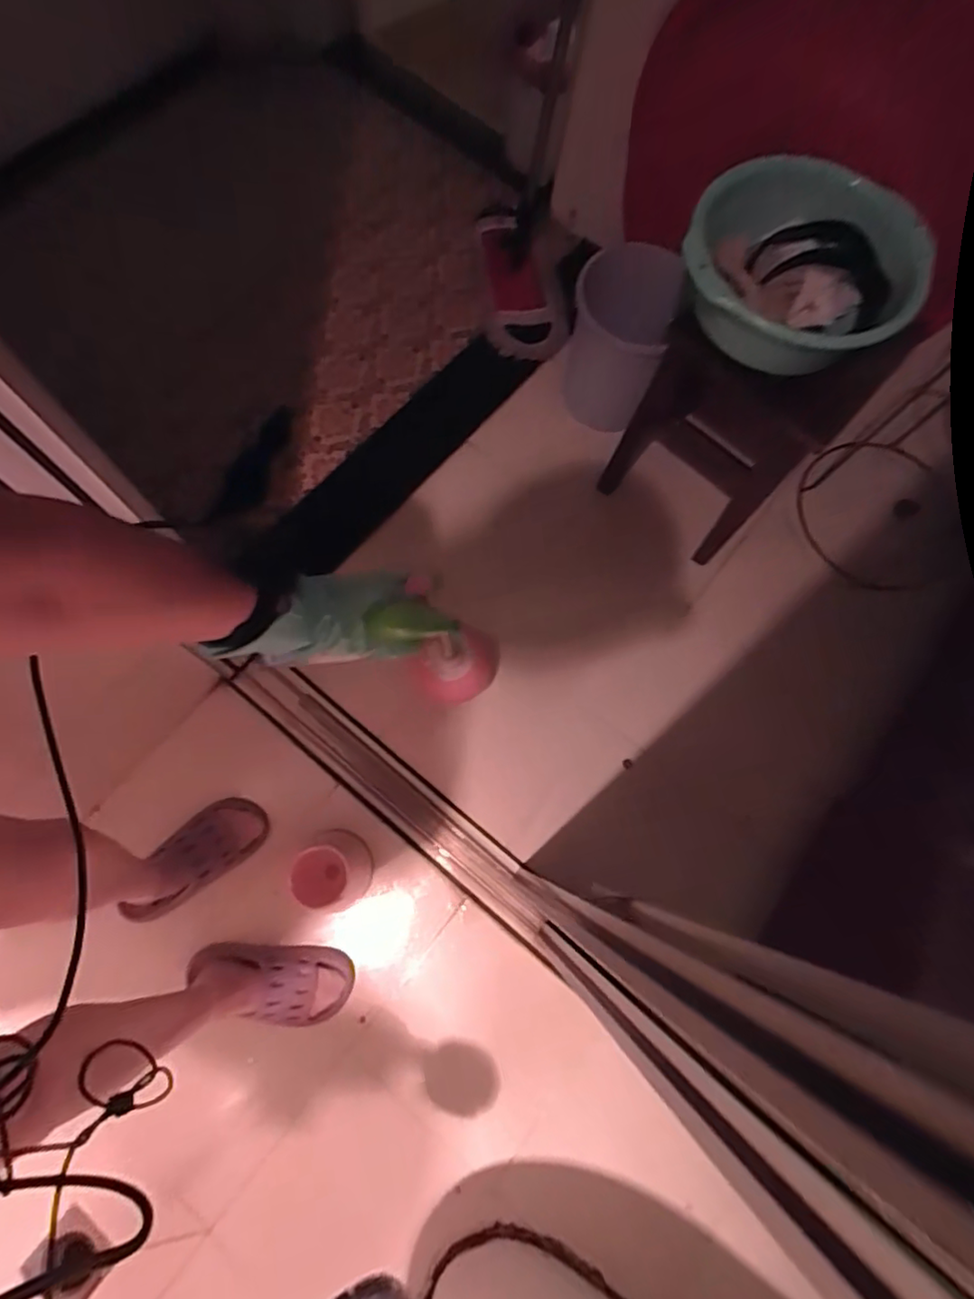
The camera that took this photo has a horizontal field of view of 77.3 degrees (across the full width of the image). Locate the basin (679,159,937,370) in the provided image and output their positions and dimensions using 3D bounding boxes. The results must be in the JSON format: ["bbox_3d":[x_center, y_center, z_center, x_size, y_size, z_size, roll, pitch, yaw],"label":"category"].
[{"bbox_3d":[0.429,-0.519,0.868,0.288,0.146,0.255,20,73,6],"label":"basin"}]

